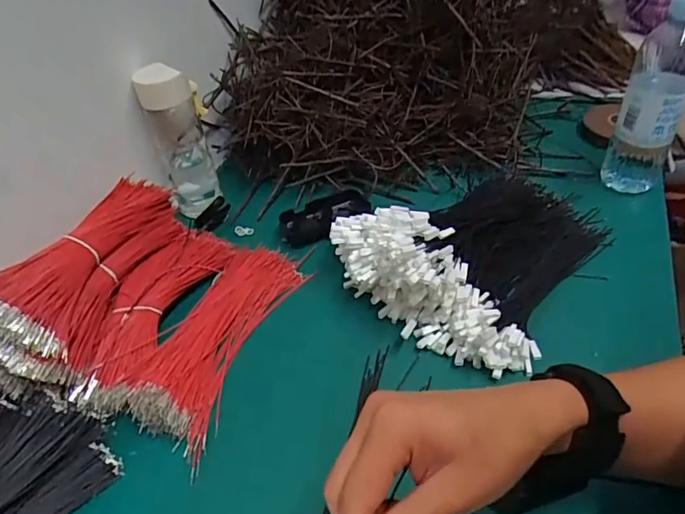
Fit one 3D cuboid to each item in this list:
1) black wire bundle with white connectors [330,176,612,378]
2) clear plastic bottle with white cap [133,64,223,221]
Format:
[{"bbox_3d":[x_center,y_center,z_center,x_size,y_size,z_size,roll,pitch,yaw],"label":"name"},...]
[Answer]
[{"bbox_3d":[0.159,-0.023,0.529,0.290,0.085,0.205,-31,48,-24],"label":"black wire bundle with white connectors"},{"bbox_3d":[-0.204,-0.151,0.641,0.063,0.171,0.063,-22,46,-17],"label":"clear plastic bottle with white cap"}]

